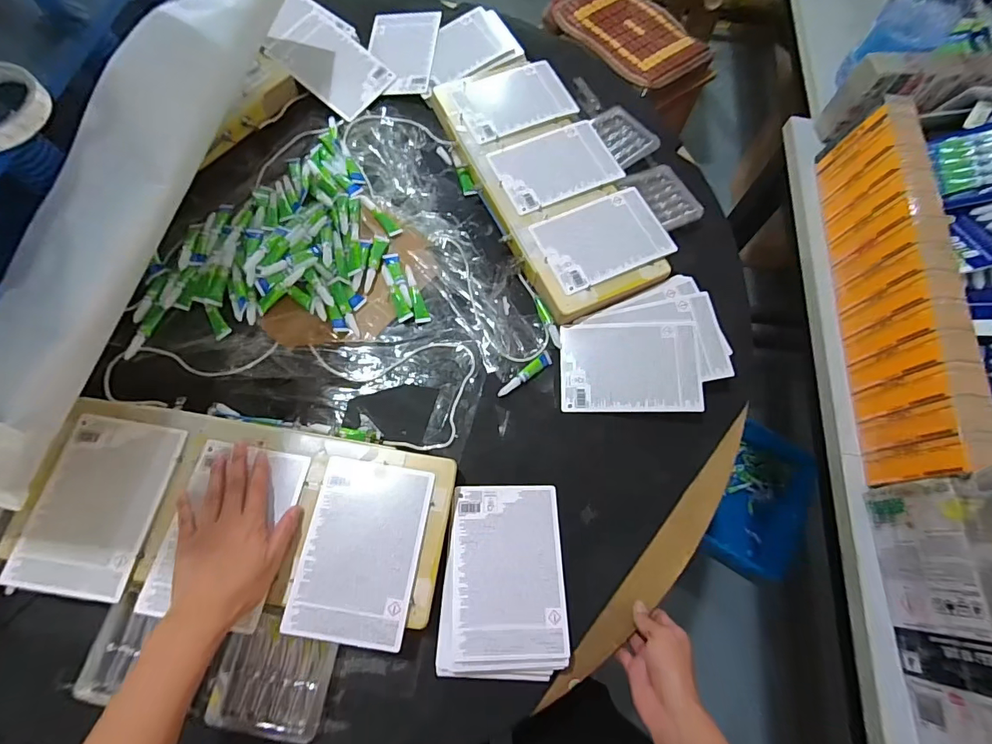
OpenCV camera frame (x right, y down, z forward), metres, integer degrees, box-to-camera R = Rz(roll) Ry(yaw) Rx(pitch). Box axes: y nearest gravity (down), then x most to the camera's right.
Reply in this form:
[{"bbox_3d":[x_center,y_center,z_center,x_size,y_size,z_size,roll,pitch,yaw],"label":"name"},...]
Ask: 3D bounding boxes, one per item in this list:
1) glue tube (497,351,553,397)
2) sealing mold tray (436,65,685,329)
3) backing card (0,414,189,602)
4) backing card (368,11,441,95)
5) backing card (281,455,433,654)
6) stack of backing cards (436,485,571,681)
[{"bbox_3d":[0.038,0.005,0.585,0.084,0.007,0.016,-37,75,-15],"label":"glue tube"},{"bbox_3d":[0.075,-0.281,0.677,0.192,0.048,0.428,-22,71,-11],"label":"sealing mold tray"},{"bbox_3d":[-0.403,0.133,0.473,0.114,0.007,0.168,10,68,1],"label":"backing card"},{"bbox_3d":[-0.152,-0.521,0.755,0.112,0.011,0.164,2,75,6],"label":"backing card"},{"bbox_3d":[-0.135,0.177,0.471,0.115,0.006,0.168,9,68,1],"label":"backing card"},{"bbox_3d":[0.009,0.216,0.492,0.124,0.029,0.186,4,69,-1],"label":"stack of backing cards"}]

